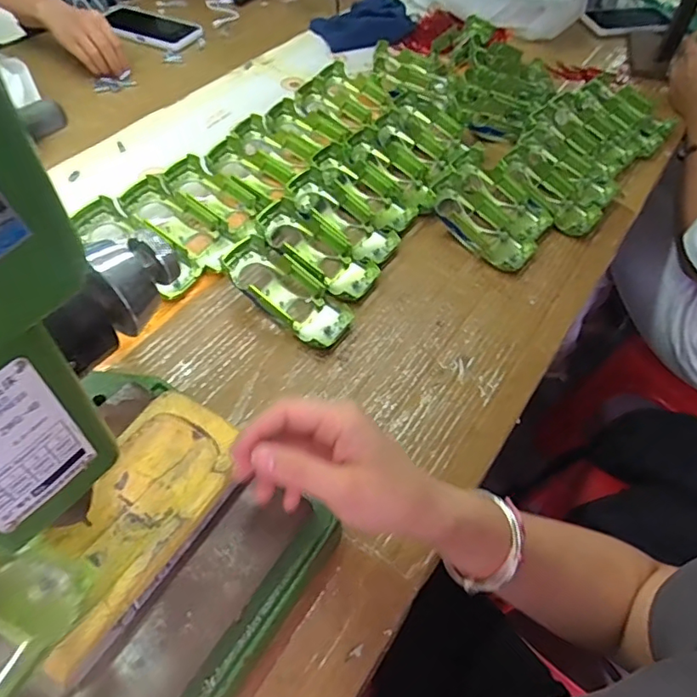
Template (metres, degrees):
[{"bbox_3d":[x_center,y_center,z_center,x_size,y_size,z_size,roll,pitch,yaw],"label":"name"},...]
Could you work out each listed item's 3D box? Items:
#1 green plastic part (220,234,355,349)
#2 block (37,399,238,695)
[{"bbox_3d":[-0.061,-0.053,0.516,0.135,0.033,0.058,41,60,7],"label":"green plastic part"},{"bbox_3d":[-0.134,0.108,0.334,0.075,0.034,0.158,28,57,15],"label":"block"}]

